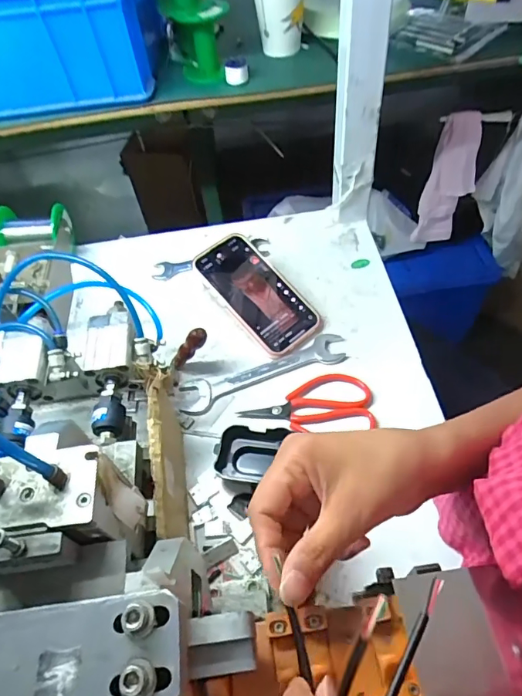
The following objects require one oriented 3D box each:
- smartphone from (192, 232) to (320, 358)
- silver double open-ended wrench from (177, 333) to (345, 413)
[{"bbox_3d":[-0.005,-0.062,0.519,0.074,0.007,0.151,-37,78,-20],"label":"smartphone"},{"bbox_3d":[0.001,0.027,0.490,0.182,0.009,0.038,-18,54,-7],"label":"silver double open-ended wrench"}]

